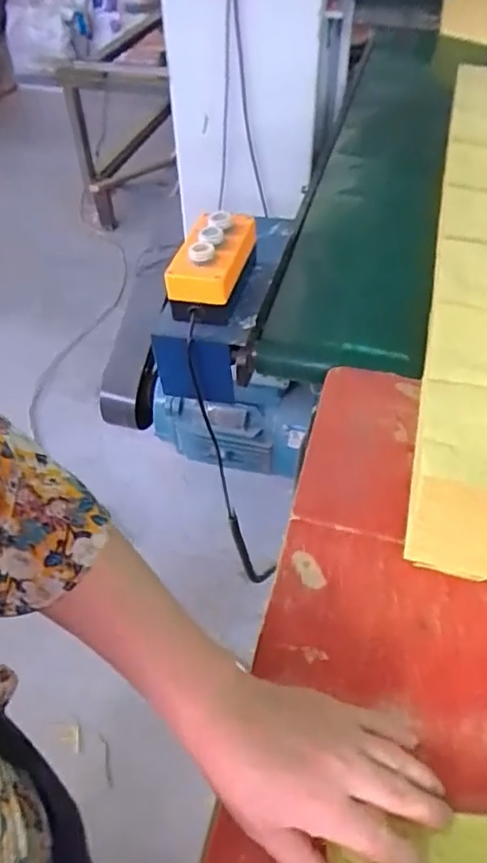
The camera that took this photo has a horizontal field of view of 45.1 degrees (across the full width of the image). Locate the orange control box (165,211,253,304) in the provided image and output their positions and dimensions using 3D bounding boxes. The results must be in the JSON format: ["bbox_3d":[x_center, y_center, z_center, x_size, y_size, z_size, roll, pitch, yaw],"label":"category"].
[{"bbox_3d":[-0.037,-0.215,0.723,0.079,0.051,0.146,10,48,10],"label":"orange control box"}]

